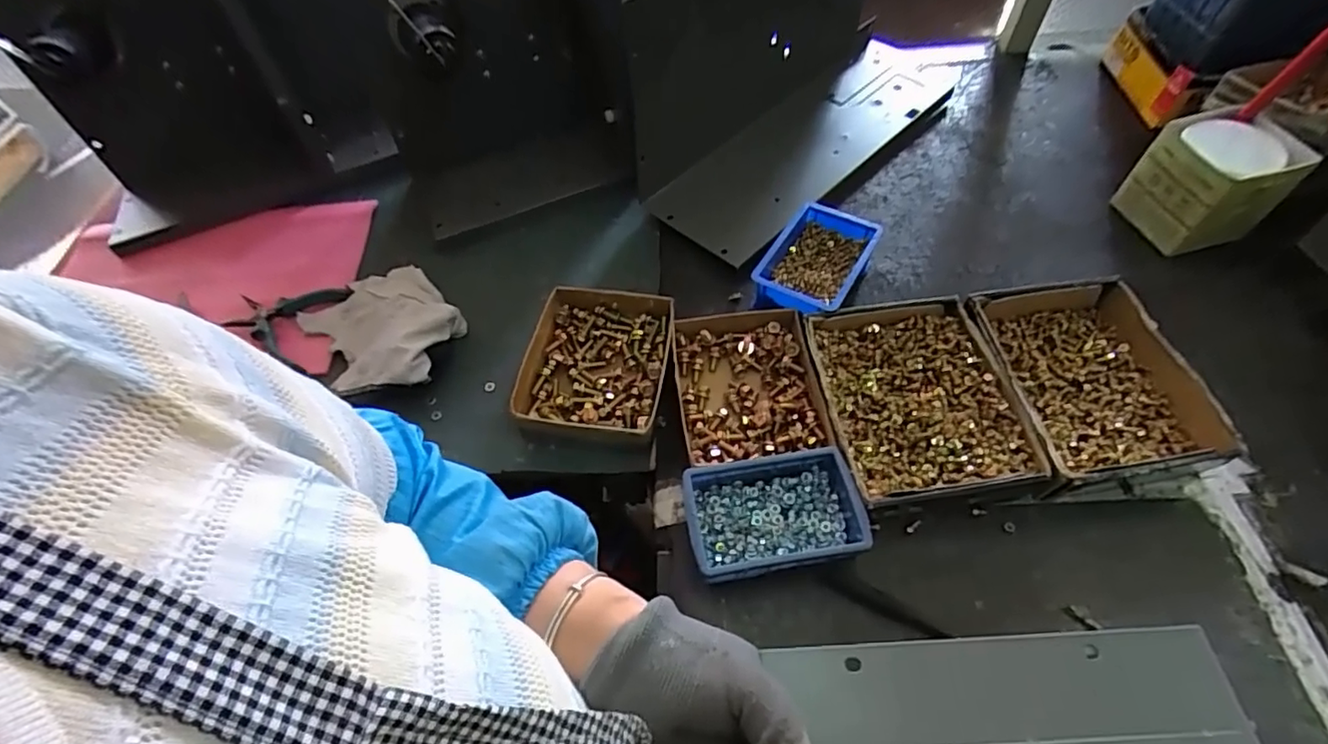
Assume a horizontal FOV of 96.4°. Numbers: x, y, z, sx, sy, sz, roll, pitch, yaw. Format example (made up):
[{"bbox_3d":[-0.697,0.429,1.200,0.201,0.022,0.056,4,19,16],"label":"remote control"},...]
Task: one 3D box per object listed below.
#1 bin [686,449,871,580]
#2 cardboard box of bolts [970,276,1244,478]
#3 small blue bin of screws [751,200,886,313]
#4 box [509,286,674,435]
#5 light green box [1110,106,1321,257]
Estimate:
[{"bbox_3d":[0.094,0.125,0.512,0.143,0.046,0.093,-9,56,-2],"label":"bin"},{"bbox_3d":[0.411,0.012,0.583,0.178,0.069,0.201,-9,56,-2],"label":"cardboard box of bolts"},{"bbox_3d":[0.171,-0.117,0.667,0.095,0.062,0.155,27,62,20],"label":"small blue bin of screws"},{"bbox_3d":[-0.069,-0.008,0.615,0.145,0.041,0.168,7,57,8],"label":"box"},{"bbox_3d":[0.629,-0.219,0.695,0.117,0.113,0.125,-15,57,-6],"label":"light green box"}]

